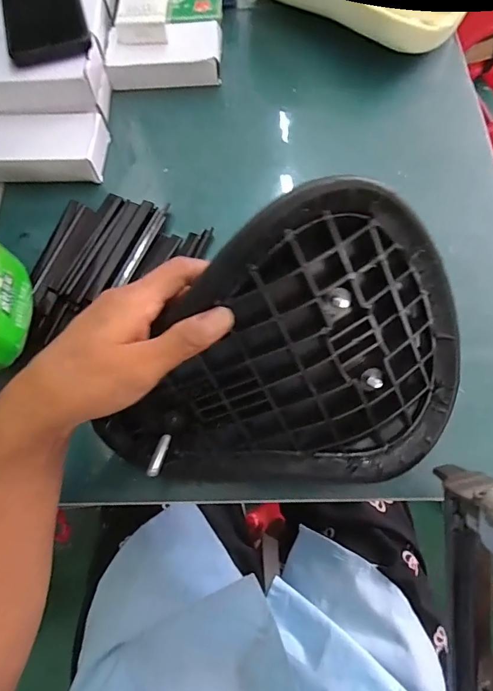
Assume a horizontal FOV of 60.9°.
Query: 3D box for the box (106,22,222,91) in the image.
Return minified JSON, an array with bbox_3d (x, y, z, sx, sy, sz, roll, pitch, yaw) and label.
[{"bbox_3d":[-0.090,-0.325,0.472,0.125,0.039,0.059,-3,69,2],"label":"box"}]

